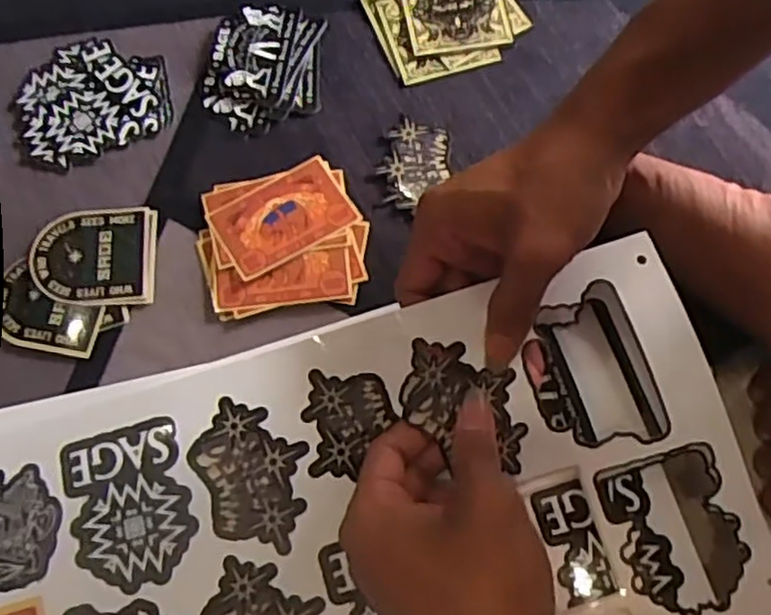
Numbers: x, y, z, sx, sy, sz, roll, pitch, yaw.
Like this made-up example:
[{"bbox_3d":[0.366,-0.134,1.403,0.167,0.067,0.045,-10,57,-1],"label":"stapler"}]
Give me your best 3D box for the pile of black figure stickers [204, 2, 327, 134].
[{"bbox_3d":[-0.080,-0.157,0.455,0.074,0.005,0.089,3,76,0],"label":"pile of black figure stickers"}]

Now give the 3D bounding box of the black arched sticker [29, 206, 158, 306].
[{"bbox_3d":[-0.174,-0.031,0.417,0.070,0.004,0.062,-2,70,-5],"label":"black arched sticker"}]

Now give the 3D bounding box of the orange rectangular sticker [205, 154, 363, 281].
[{"bbox_3d":[-0.062,-0.055,0.421,0.079,0.006,0.053,-30,74,-9],"label":"orange rectangular sticker"}]

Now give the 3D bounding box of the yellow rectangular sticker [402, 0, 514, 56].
[{"bbox_3d":[0.047,-0.203,0.470,0.067,0.004,0.067,-10,78,-3],"label":"yellow rectangular sticker"}]

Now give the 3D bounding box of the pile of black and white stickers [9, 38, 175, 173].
[{"bbox_3d":[-0.191,-0.136,0.451,0.097,0.005,0.084,-26,74,-7],"label":"pile of black and white stickers"}]

